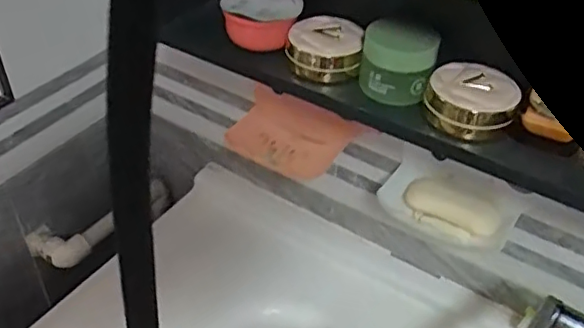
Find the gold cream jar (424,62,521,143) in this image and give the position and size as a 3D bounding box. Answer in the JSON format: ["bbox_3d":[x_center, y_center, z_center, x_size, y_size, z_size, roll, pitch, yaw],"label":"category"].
[{"bbox_3d":[0.150,-0.052,0.498,0.072,0.036,0.063,16,42,15],"label":"gold cream jar"}]

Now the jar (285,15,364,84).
[{"bbox_3d":[0.031,-0.109,0.562,0.067,0.037,0.062,1,41,-1],"label":"jar"}]

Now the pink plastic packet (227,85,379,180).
[{"bbox_3d":[0.006,-0.031,0.695,0.150,0.018,0.083,23,88,18],"label":"pink plastic packet"}]

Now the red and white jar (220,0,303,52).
[{"bbox_3d":[-0.030,-0.146,0.586,0.074,0.038,0.067,3,41,1],"label":"red and white jar"}]

